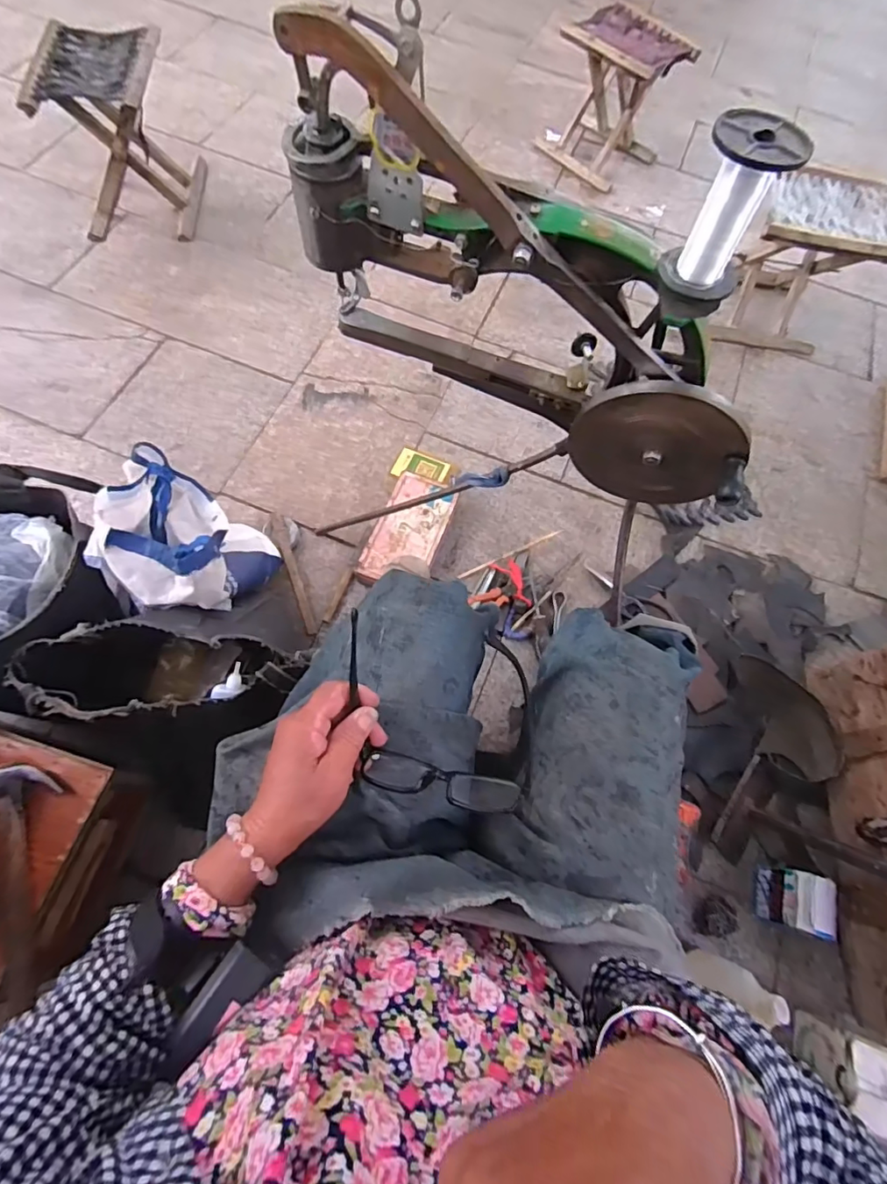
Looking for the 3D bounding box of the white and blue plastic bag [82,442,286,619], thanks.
[{"bbox_3d":[-0.372,-0.060,0.778,0.184,0.233,0.222,6,68,-3],"label":"white and blue plastic bag"}]

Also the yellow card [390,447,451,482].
[{"bbox_3d":[-0.044,-0.244,1.041,0.100,0.008,0.068,20,71,5],"label":"yellow card"}]

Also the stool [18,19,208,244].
[{"bbox_3d":[-0.675,-0.961,1.119,0.220,0.258,0.265,1,68,-5],"label":"stool"}]

